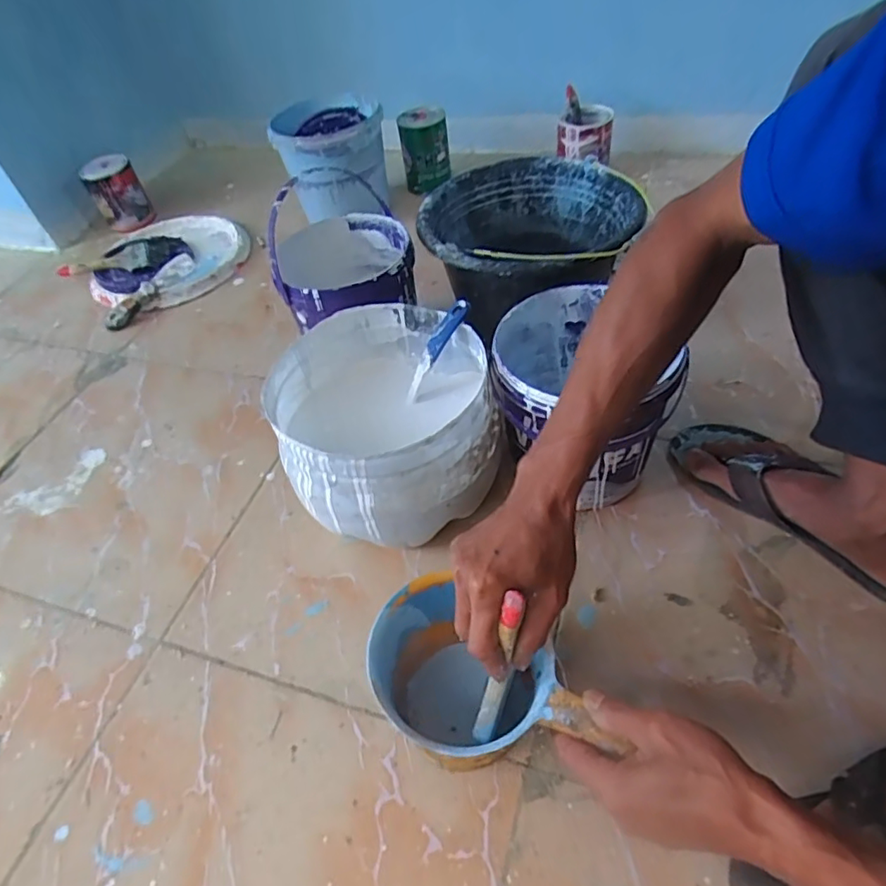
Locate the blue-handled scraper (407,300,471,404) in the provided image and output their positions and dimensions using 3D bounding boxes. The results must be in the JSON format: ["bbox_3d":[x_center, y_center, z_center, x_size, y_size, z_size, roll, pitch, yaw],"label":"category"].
[{"bbox_3d":[-0.010,-0.102,0.628,0.016,0.133,0.020,8,35,-42],"label":"blue-handled scraper"}]

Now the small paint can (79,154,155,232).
[{"bbox_3d":[-0.712,-0.545,1.221,0.109,0.121,0.116,-26,52,-15],"label":"small paint can"}]

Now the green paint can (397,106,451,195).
[{"bbox_3d":[-0.039,-0.636,1.214,0.103,0.134,0.110,-7,49,1],"label":"green paint can"}]

